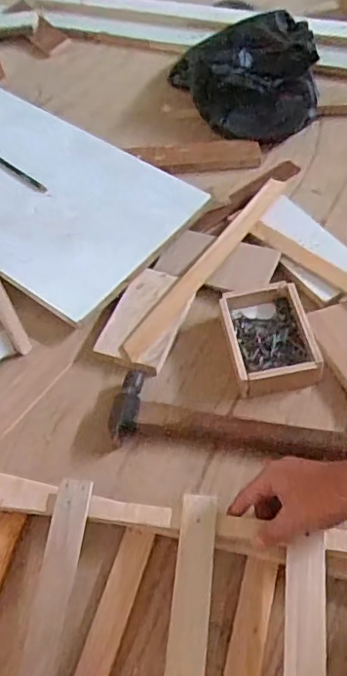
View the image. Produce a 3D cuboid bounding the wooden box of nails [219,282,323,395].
[{"bbox_3d":[0.115,-0.003,0.706,0.099,0.035,0.139,-9,57,-3],"label":"wooden box of nails"}]

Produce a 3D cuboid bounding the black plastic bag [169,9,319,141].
[{"bbox_3d":[0.136,-0.451,1.003,0.212,0.130,0.270,-22,56,-8],"label":"black plastic bag"}]

